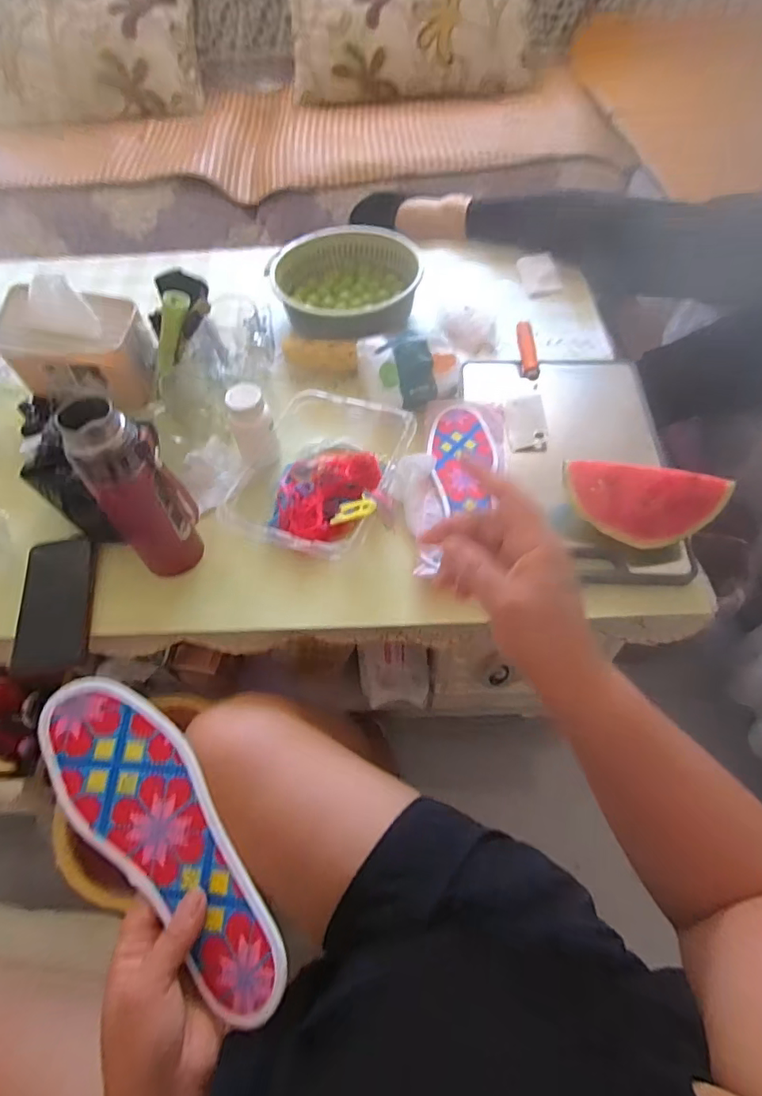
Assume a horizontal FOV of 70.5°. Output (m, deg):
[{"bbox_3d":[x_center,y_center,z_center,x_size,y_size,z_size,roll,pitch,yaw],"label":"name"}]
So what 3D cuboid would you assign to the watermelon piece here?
[{"bbox_3d":[0.278,-0.048,0.578,0.155,0.082,0.045,10,19,22],"label":"watermelon piece"}]

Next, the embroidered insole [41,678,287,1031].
[{"bbox_3d":[-0.148,0.194,0.372,0.079,0.020,0.244,-42,74,-15],"label":"embroidered insole"}]

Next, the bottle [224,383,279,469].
[{"bbox_3d":[-0.158,-0.150,0.663,0.049,0.098,0.048,-22,58,-10],"label":"bottle"}]

